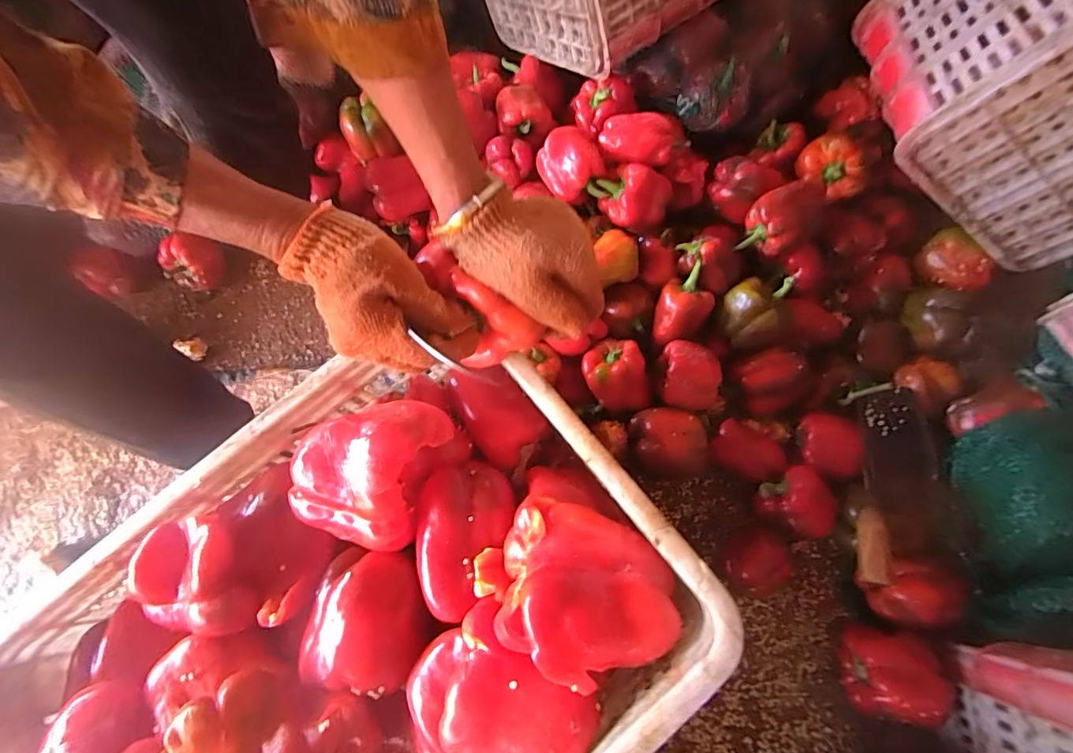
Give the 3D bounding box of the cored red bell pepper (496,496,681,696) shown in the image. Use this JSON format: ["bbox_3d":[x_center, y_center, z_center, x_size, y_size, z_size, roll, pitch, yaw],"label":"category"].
[{"bbox_3d":[0.032,0.153,0.334,0.129,0.054,0.107,23,70,10],"label":"cored red bell pepper"}]

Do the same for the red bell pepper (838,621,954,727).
[{"bbox_3d":[0.427,0.356,0.552,0.090,0.080,0.098,10,69,5],"label":"red bell pepper"}]

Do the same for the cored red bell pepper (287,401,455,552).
[{"bbox_3d":[-0.140,0.076,0.392,0.103,0.064,0.121,23,70,10],"label":"cored red bell pepper"}]

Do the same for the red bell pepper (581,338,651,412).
[{"bbox_3d":[0.114,-0.005,0.674,0.090,0.064,0.104,-16,69,-5],"label":"red bell pepper"}]

